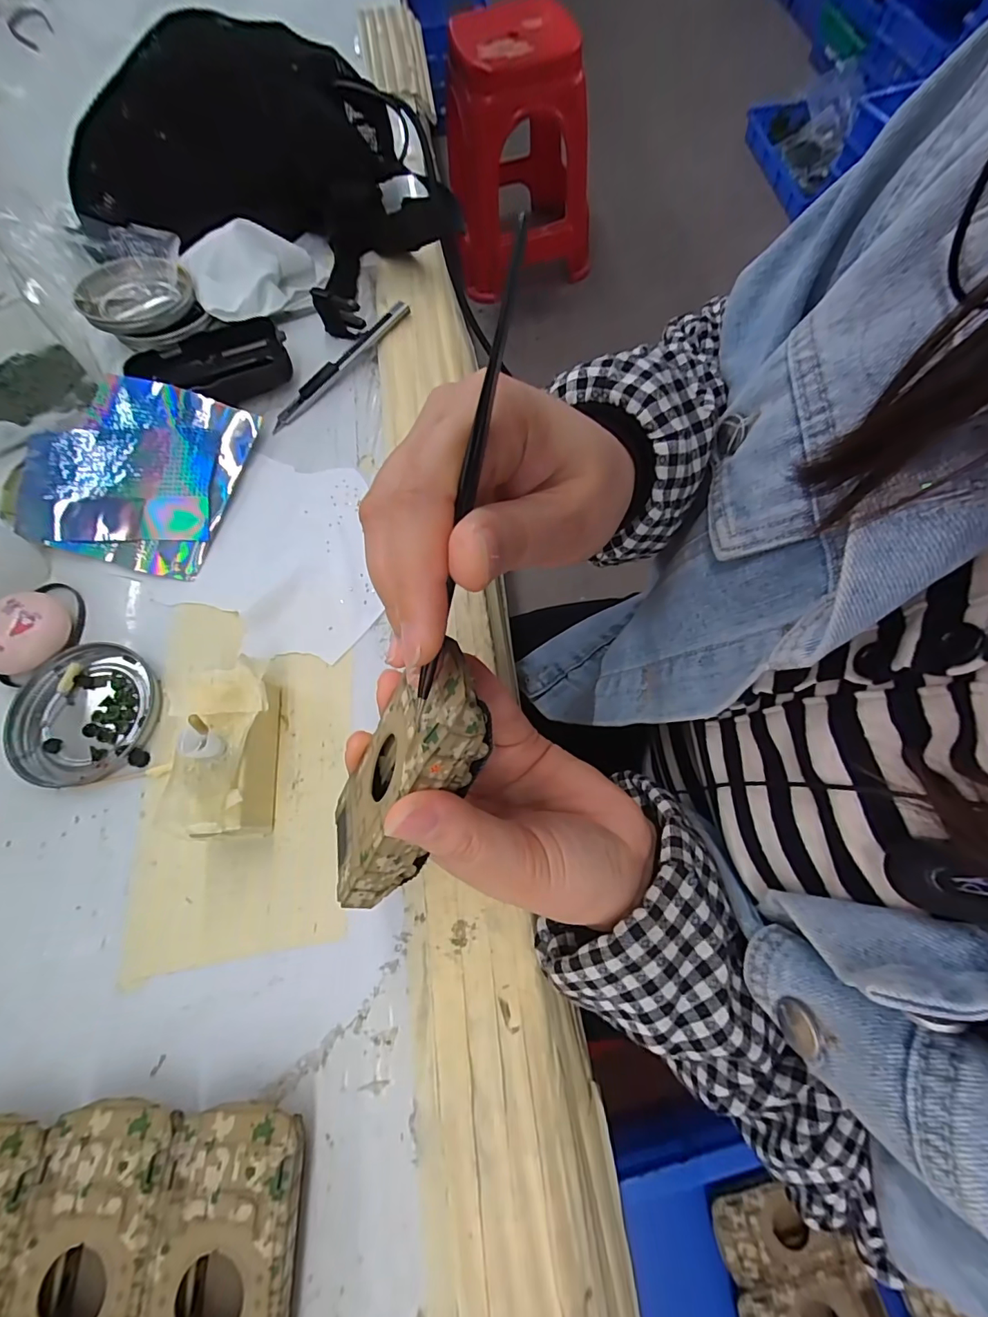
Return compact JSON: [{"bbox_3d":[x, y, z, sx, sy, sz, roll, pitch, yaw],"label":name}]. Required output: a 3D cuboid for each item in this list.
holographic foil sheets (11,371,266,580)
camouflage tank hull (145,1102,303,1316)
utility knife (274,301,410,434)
[{"bbox_3d":[-0.237,-0.122,0.313,0.133,0.027,0.121,9,70,6],"label":"holographic foil sheets"},{"bbox_3d":[-0.098,0.226,0.181,0.049,0.026,0.094,-1,70,2],"label":"camouflage tank hull"},{"bbox_3d":[-0.110,-0.213,0.347,0.013,0.013,0.132,40,76,15],"label":"utility knife"}]

